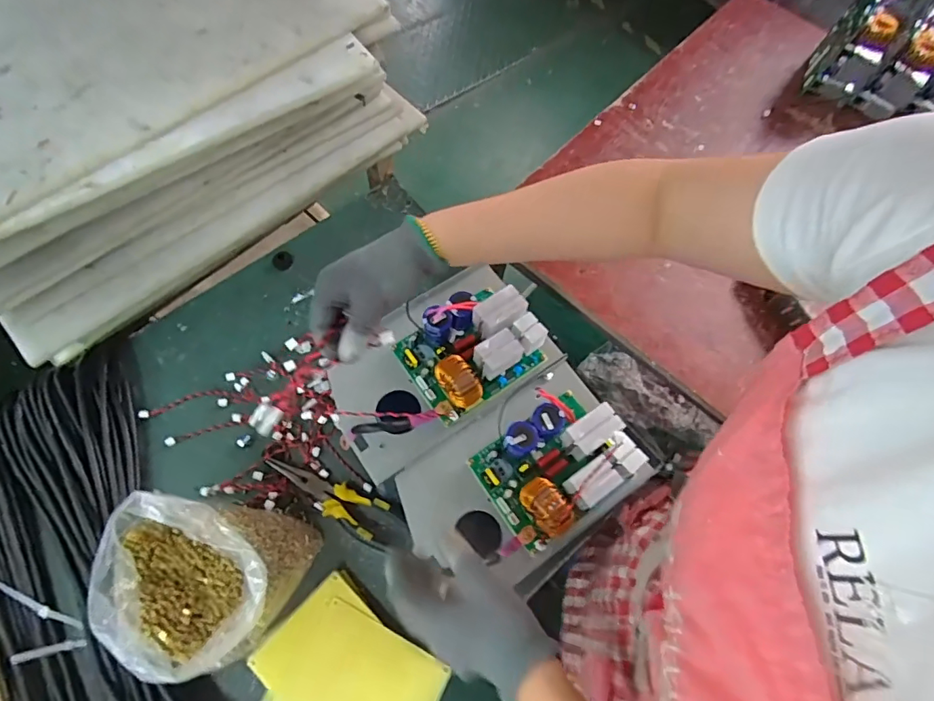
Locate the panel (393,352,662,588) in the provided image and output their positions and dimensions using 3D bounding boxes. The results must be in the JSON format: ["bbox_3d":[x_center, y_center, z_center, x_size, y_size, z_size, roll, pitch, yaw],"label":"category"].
[{"bbox_3d":[0.063,0.124,0.532,0.259,0.088,0.167,-35,73,-16],"label":"panel"}]

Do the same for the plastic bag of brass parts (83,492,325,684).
[{"bbox_3d":[-0.269,0.231,0.514,0.168,0.134,0.150,17,67,4],"label":"plastic bag of brass parts"}]

